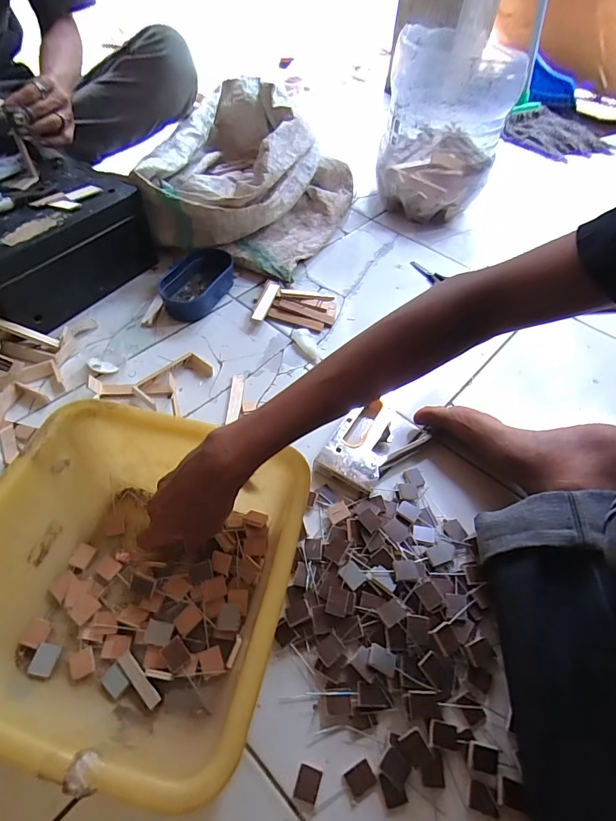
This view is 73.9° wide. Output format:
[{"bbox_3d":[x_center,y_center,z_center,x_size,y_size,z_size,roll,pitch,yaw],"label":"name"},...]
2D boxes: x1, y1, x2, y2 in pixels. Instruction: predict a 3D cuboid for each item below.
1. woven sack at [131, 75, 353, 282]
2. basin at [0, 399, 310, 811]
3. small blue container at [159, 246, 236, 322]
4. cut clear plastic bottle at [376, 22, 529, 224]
[{"bbox_3d":[-0.095,-0.475,0.818,0.341,0.175,0.432,12,54,5],"label":"woven sack"},{"bbox_3d":[-0.156,0.148,0.379,0.269,0.120,0.261,13,55,5],"label":"basin"},{"bbox_3d":[-0.185,-0.219,0.704,0.088,0.050,0.146,20,56,10],"label":"small blue container"},{"bbox_3d":[0.270,-0.568,0.831,0.224,0.272,0.197,16,55,8],"label":"cut clear plastic bottle"}]

